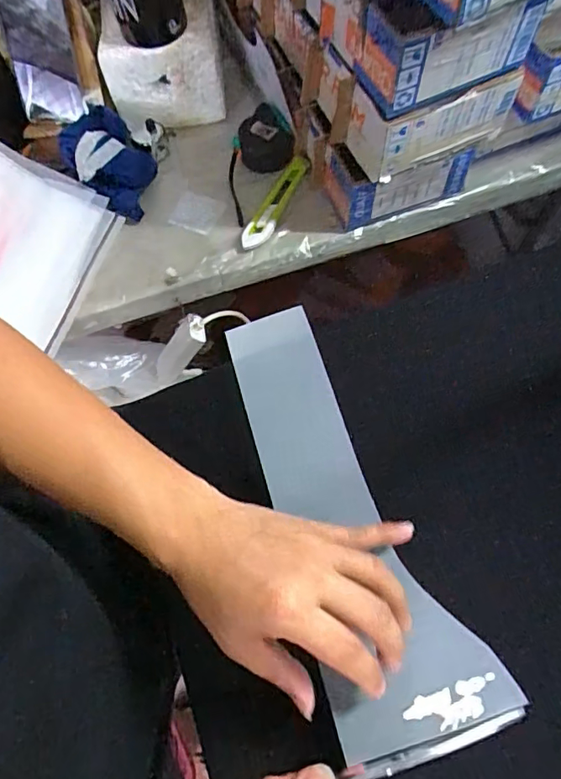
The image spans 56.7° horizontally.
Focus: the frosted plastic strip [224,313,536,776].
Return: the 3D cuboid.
[{"bbox_3d":[0.039,0.087,0.393,0.105,0.065,0.317,-21,62,-6],"label":"frosted plastic strip"}]

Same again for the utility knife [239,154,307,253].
[{"bbox_3d":[-0.006,-0.227,0.636,0.031,0.017,0.138,26,71,12],"label":"utility knife"}]

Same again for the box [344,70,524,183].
[{"bbox_3d":[0.152,-0.284,0.534,0.155,0.072,0.069,-21,69,-6],"label":"box"}]

